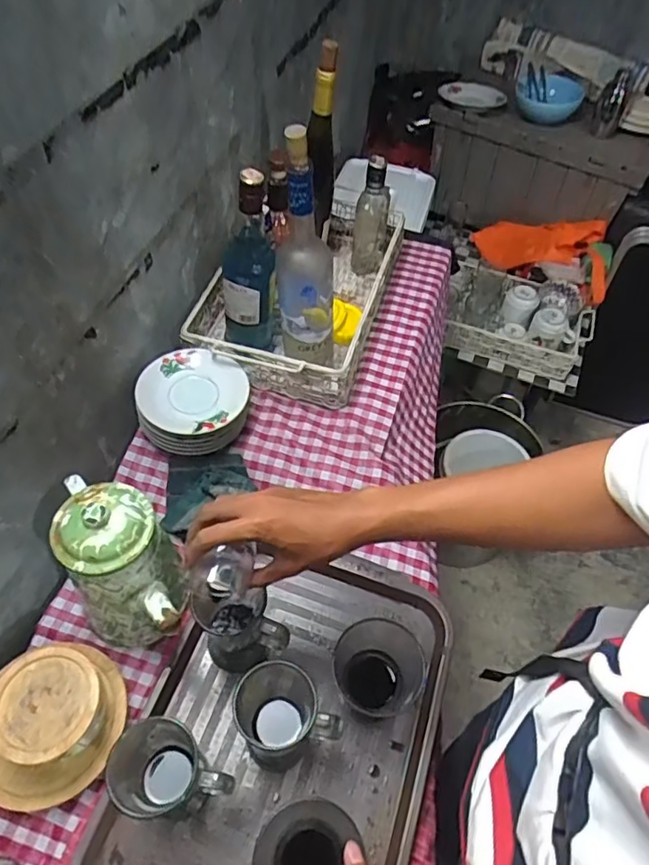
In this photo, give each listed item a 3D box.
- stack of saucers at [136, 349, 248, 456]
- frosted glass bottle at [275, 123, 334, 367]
[{"bbox_3d":[-0.182,-0.040,0.804,0.149,0.063,0.147,2,53,-2],"label":"stack of saucers"},{"bbox_3d":[-0.024,-0.220,0.730,0.073,0.317,0.070,-6,54,-8],"label":"frosted glass bottle"}]

